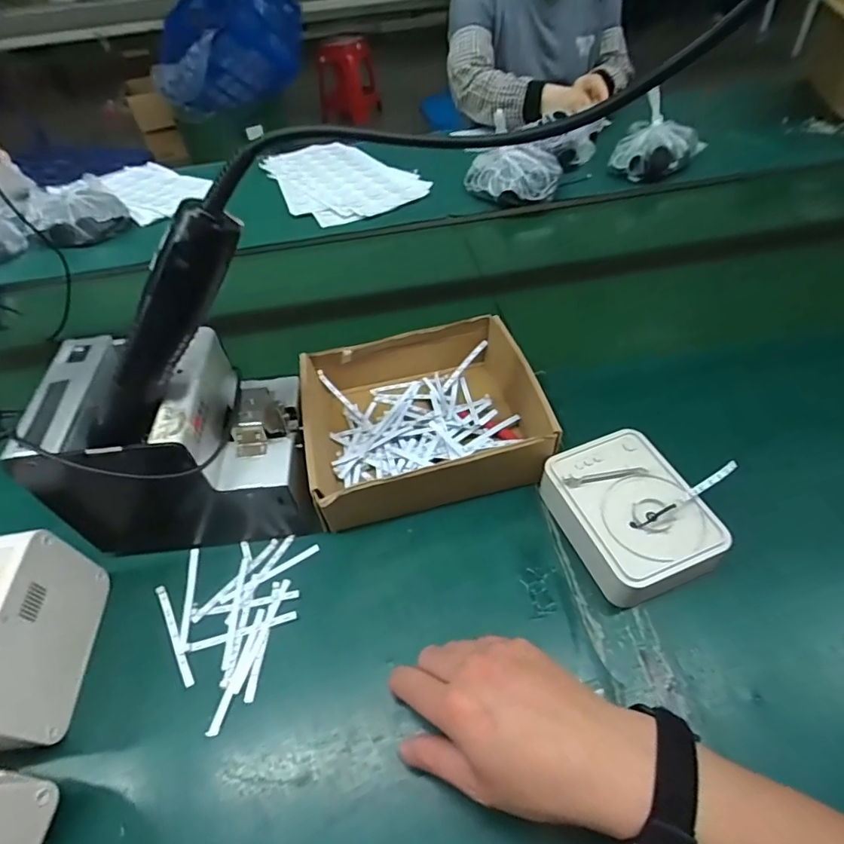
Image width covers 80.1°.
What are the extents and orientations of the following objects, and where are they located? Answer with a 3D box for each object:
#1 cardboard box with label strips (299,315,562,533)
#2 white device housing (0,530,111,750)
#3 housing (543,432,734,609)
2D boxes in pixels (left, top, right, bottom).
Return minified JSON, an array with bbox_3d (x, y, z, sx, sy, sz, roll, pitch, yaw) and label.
[{"bbox_3d":[-0.003,-0.010,0.490,0.207,0.074,0.181,-13,47,-5],"label":"cardboard box with label strips"},{"bbox_3d":[-0.287,0.159,0.358,0.047,0.105,0.136,-7,47,0],"label":"white device housing"},{"bbox_3d":[0.169,0.077,0.416,0.095,0.054,0.132,-19,48,-11],"label":"housing"}]

